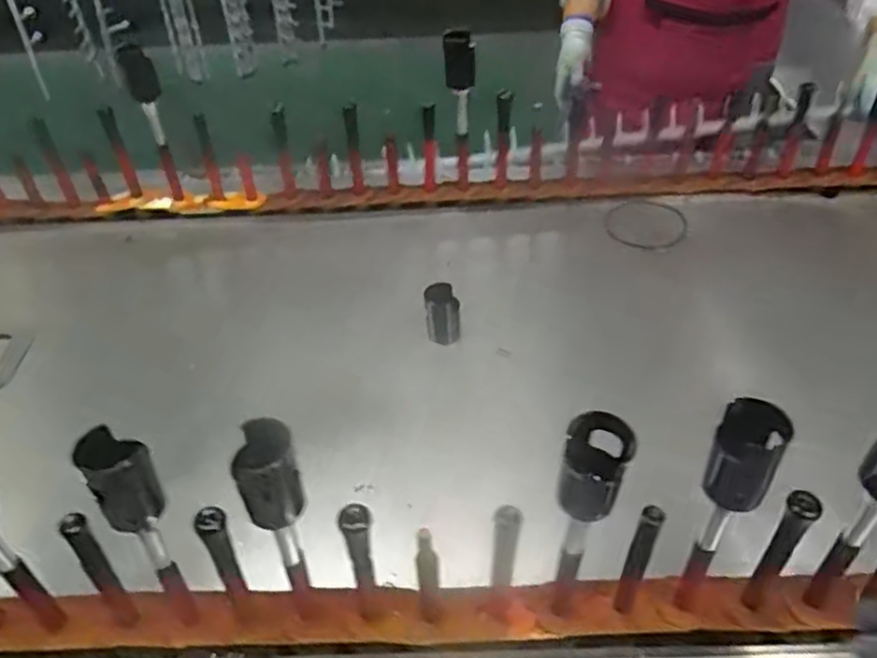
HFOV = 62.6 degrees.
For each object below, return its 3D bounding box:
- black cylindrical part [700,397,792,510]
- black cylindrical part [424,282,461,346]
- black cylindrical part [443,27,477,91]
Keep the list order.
[{"bbox_3d":[0.200,0.082,0.470,0.040,0.068,0.033,24,47,26],"label":"black cylindrical part"},{"bbox_3d":[0.005,-0.018,0.881,0.039,0.064,0.041,-1,41,1],"label":"black cylindrical part"},{"bbox_3d":[0.028,-0.354,0.947,0.040,0.081,0.032,-4,6,-4],"label":"black cylindrical part"}]

